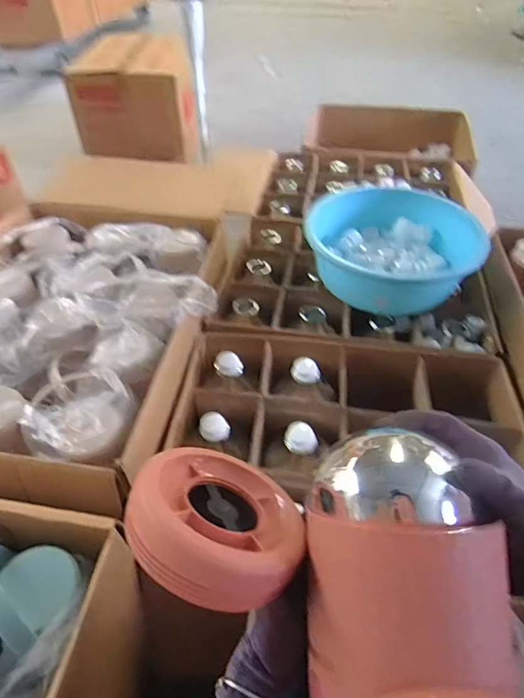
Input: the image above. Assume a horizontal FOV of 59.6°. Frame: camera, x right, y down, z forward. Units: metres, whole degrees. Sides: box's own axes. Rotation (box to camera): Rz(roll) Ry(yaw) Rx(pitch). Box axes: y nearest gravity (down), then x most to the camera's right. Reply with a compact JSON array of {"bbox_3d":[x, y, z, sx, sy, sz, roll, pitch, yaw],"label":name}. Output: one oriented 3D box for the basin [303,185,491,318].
[{"bbox_3d":[0.286,-0.209,1.021,0.346,0.151,0.308,-23,50,-20],"label":"basin"}]

